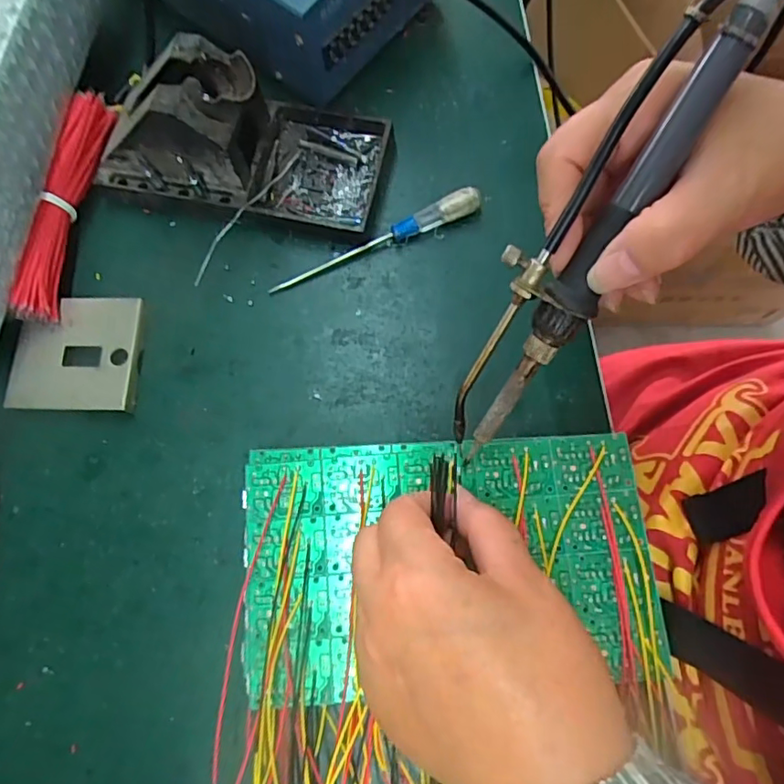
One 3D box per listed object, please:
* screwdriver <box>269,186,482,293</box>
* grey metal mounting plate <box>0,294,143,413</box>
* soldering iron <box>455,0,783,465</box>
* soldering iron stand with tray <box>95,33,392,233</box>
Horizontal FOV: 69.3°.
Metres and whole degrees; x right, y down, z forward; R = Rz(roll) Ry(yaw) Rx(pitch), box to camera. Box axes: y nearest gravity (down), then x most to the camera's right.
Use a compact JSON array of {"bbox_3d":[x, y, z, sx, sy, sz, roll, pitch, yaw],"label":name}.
[{"bbox_3d":[-0.009,-0.084,0.316,0.124,0.016,0.012,-24,76,-6],"label":"screwdriver"},{"bbox_3d":[-0.168,-0.021,0.306,0.064,0.011,0.062,1,75,1],"label":"grey metal mounting plate"},{"bbox_3d":[0.074,-0.058,0.200,0.042,0.020,0.203,35,114,9],"label":"soldering iron"},{"bbox_3d":[-0.084,-0.141,0.306,0.155,0.068,0.074,11,76,5],"label":"soldering iron stand with tray"}]

